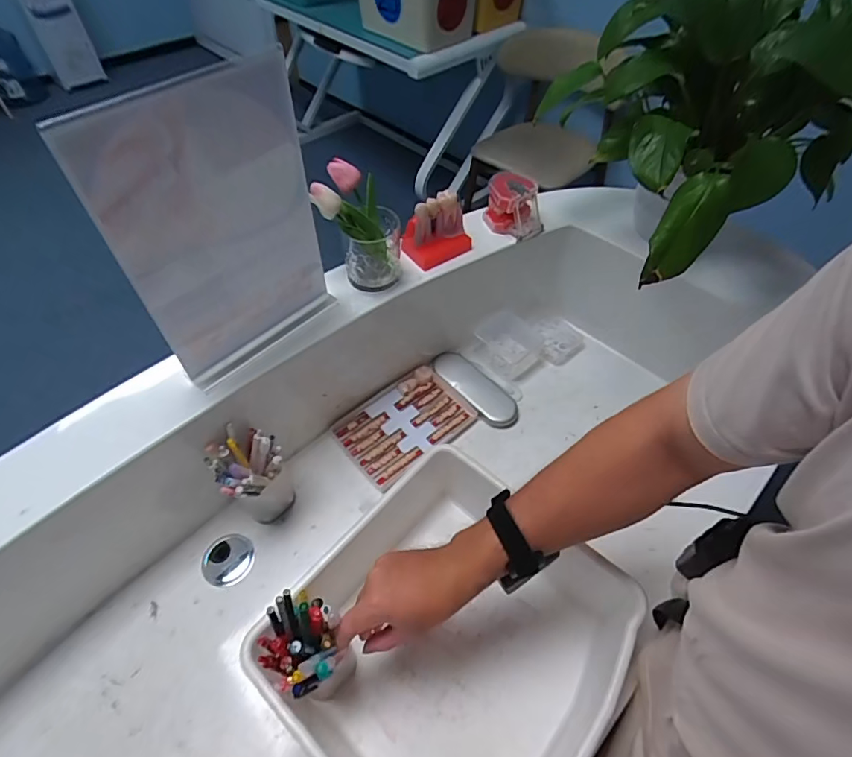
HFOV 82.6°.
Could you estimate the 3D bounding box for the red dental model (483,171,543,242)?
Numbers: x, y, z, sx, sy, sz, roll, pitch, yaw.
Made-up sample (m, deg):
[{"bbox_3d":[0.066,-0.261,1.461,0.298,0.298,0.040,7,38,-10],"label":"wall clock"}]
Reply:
[{"bbox_3d":[0.139,-0.269,0.756,0.094,0.064,0.069,31,58,21],"label":"red dental model"}]

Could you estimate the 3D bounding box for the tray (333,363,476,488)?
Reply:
[{"bbox_3d":[-0.033,0.072,0.772,0.196,0.017,0.136,-35,61,-24],"label":"tray"}]

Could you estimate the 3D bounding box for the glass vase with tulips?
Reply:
[{"bbox_3d":[-0.086,-0.202,0.654,0.105,0.138,0.082,31,58,21],"label":"glass vase with tulips"}]

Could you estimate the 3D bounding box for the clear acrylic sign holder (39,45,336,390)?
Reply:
[{"bbox_3d":[-0.201,-0.147,0.502,0.032,0.302,0.208,38,61,24],"label":"clear acrylic sign holder"}]

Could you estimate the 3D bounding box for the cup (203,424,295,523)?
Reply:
[{"bbox_3d":[-0.228,0.131,0.642,0.077,0.143,0.077,1,53,-1],"label":"cup"}]

